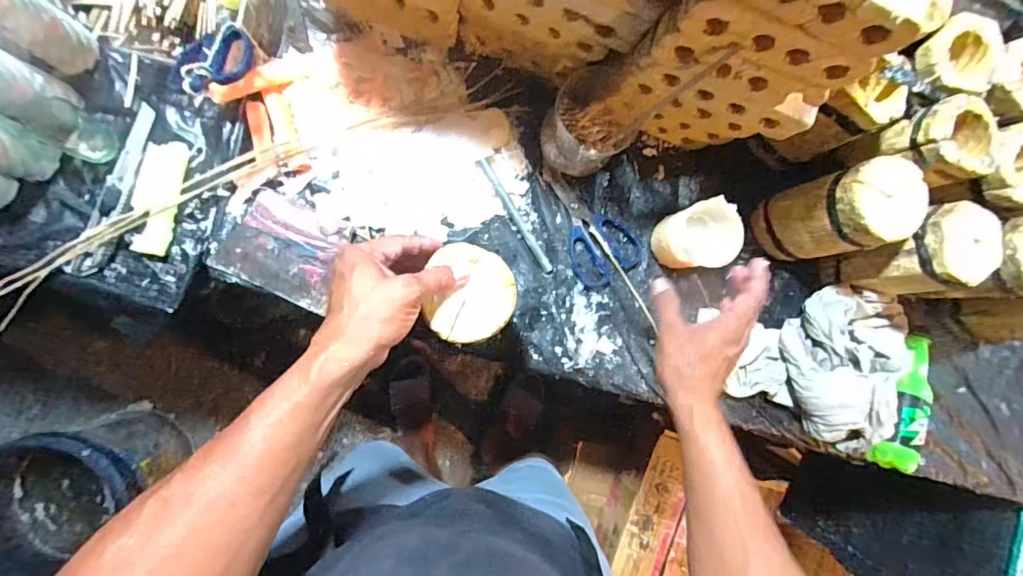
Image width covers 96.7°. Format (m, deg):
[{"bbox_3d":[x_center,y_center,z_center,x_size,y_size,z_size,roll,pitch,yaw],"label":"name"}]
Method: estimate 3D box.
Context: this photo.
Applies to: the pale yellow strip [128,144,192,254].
[{"bbox_3d":[-0.392,-0.100,0.501,0.042,0.010,0.125,12,87,-8],"label":"pale yellow strip"}]

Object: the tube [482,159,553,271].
[{"bbox_3d":[0.007,-0.086,0.560,0.010,0.014,0.158,-32,94,-8],"label":"tube"}]

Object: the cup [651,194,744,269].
[{"bbox_3d":[0.217,-0.062,0.557,0.070,0.099,0.074,0,89,-9],"label":"cup"}]

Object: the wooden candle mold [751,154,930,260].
[{"bbox_3d":[0.380,-0.086,0.542,0.092,0.153,0.095,-8,90,-9],"label":"wooden candle mold"}]

